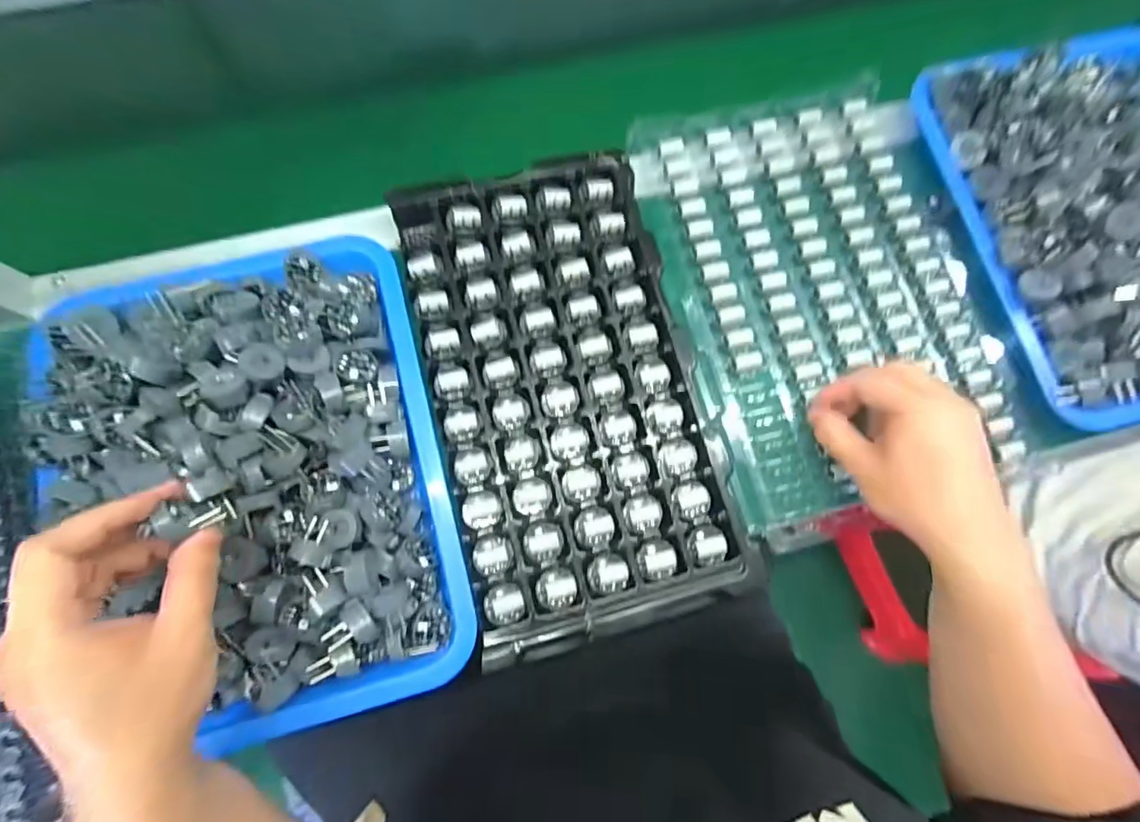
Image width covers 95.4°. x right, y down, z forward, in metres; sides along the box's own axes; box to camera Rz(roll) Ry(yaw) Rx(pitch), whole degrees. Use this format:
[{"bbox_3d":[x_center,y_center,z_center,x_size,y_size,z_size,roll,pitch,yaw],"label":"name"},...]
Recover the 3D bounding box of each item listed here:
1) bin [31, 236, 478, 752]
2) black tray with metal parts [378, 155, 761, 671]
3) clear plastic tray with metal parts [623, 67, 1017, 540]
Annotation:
[{"bbox_3d":[-0.212,0.041,0.345,0.240,0.060,0.321,-15,77,-4],"label":"bin"},{"bbox_3d":[-0.001,-0.021,0.393,0.198,0.034,0.349,-14,77,-4],"label":"black tray with metal parts"},{"bbox_3d":[0.203,-0.099,0.424,0.246,0.025,0.352,-14,77,-4],"label":"clear plastic tray with metal parts"}]

